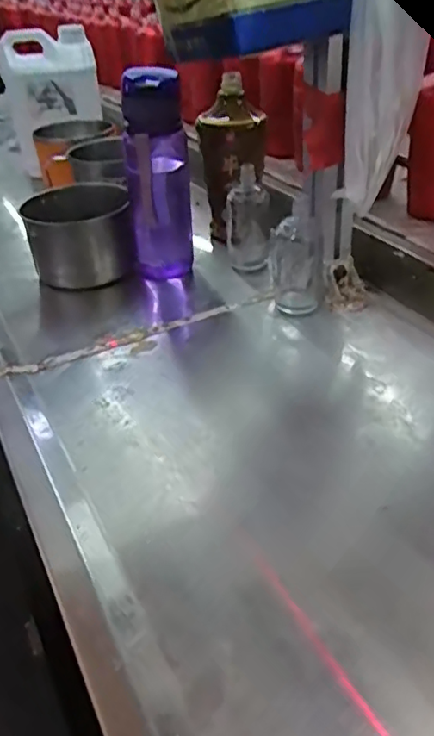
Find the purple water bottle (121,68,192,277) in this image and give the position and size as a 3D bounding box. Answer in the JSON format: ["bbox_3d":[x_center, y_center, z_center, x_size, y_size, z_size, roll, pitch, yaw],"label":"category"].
[{"bbox_3d":[-0.071,-0.223,0.692,0.077,0.226,0.075,-7,36,-2],"label":"purple water bottle"}]

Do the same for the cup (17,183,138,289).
[{"bbox_3d":[-0.174,-0.168,0.754,0.130,0.091,0.130,-19,38,-16],"label":"cup"}]

